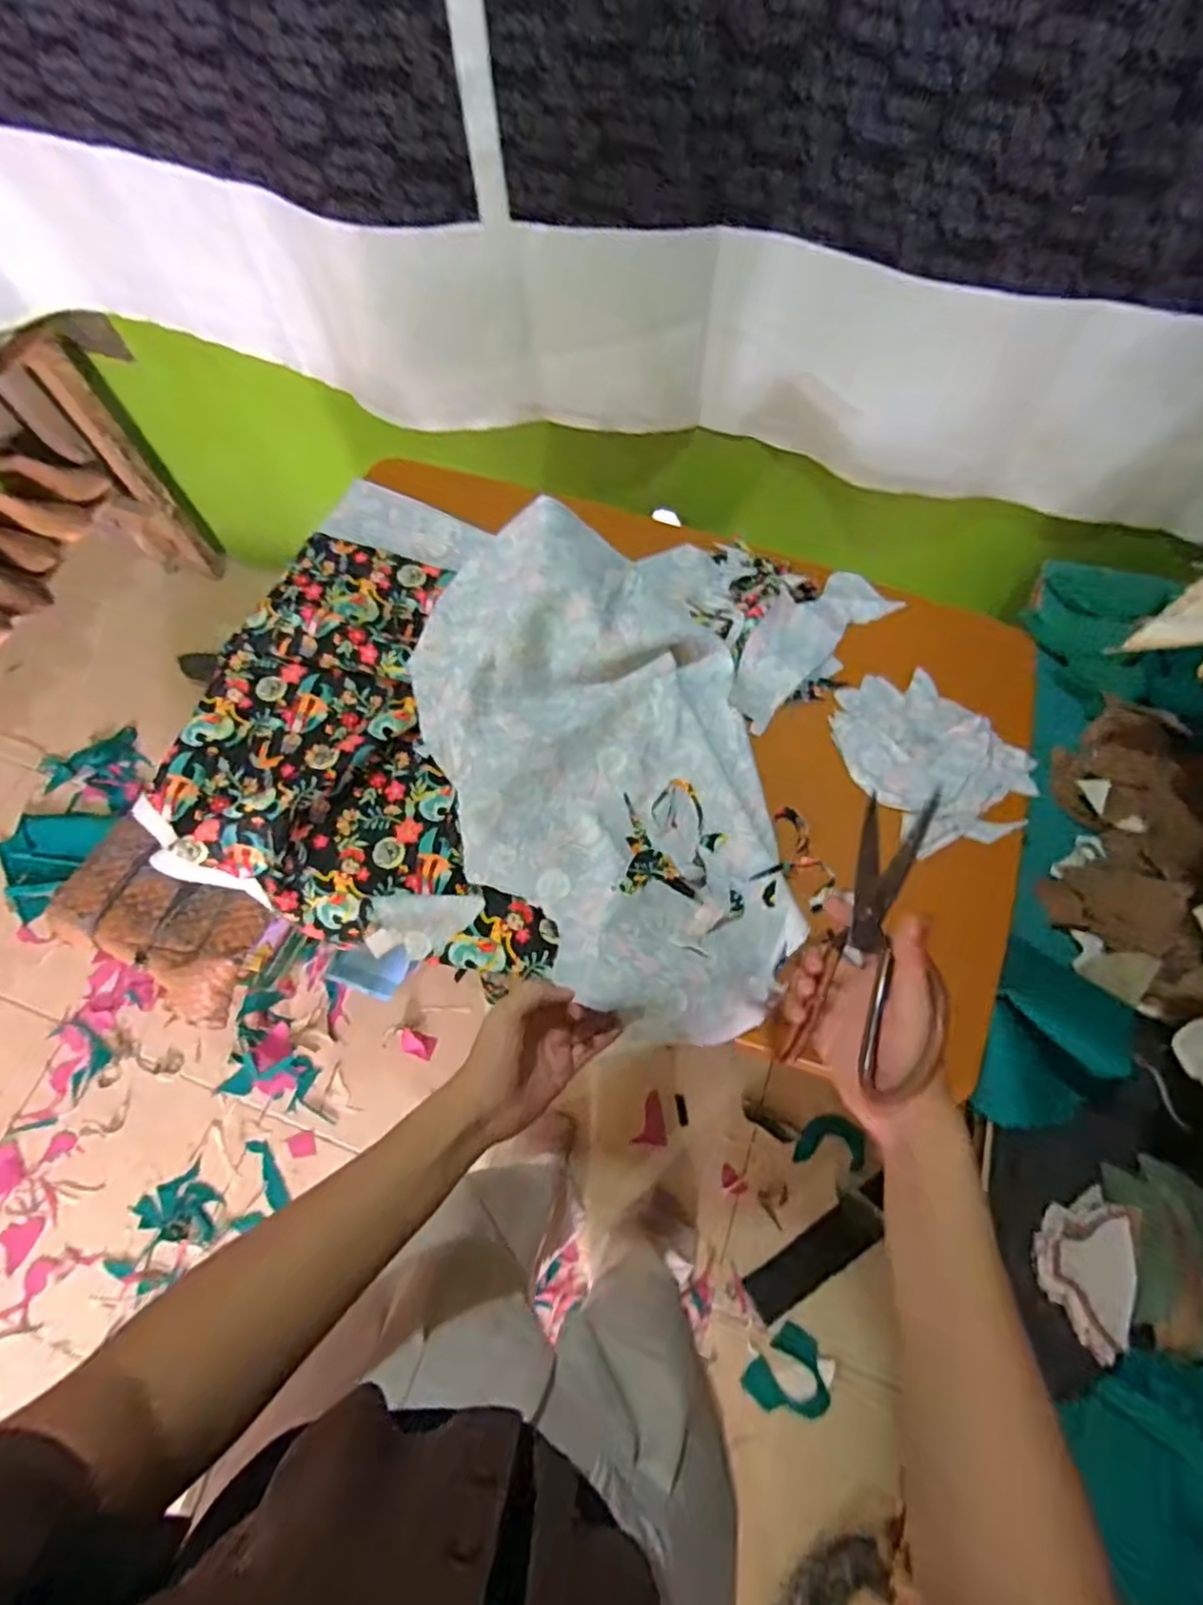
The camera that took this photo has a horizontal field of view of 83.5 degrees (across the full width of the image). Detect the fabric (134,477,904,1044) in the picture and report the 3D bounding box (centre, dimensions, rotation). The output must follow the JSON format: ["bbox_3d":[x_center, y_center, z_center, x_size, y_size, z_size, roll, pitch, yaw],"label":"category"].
[{"bbox_3d":[-0.071,-0.091,0.594,0.556,0.093,0.456,15,69,6],"label":"fabric"}]

